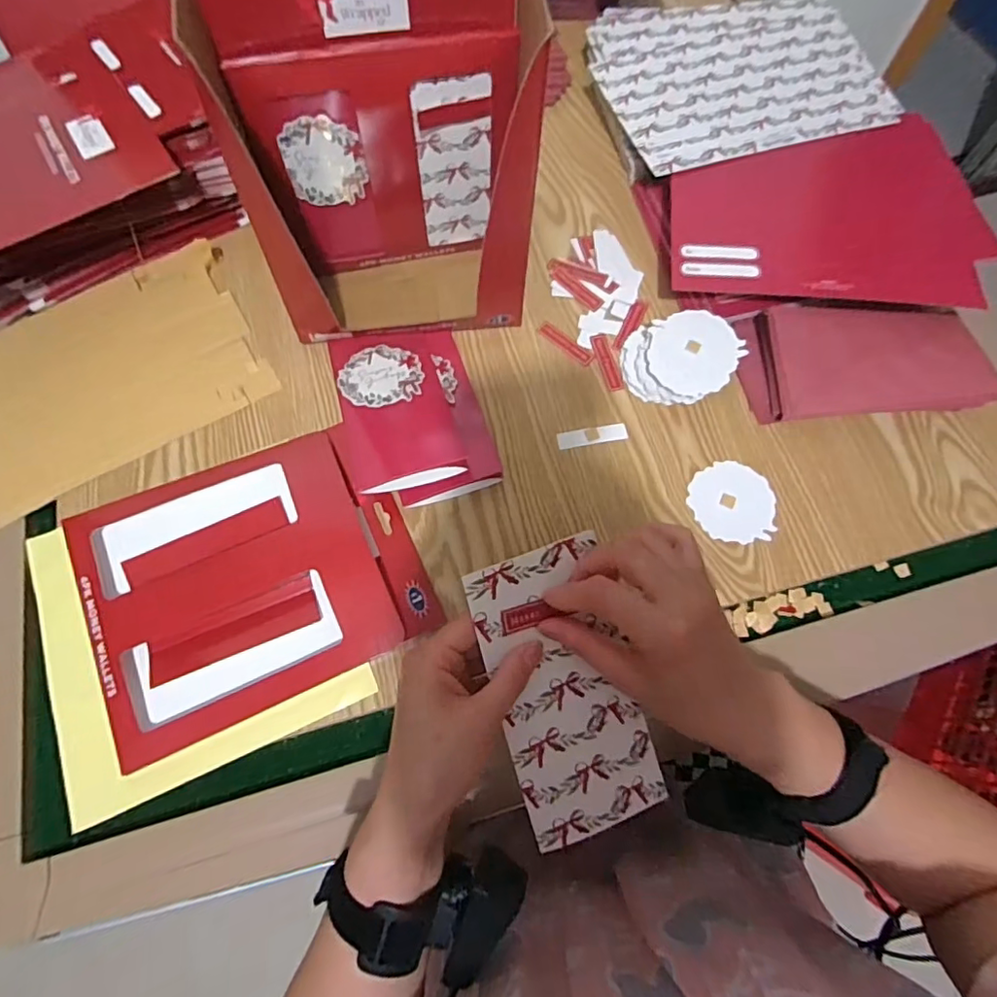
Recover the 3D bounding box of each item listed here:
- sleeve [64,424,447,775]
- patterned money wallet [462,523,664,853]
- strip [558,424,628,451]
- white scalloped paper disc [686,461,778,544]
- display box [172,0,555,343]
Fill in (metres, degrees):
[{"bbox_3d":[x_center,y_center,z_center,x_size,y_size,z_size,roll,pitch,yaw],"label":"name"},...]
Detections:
[{"bbox_3d":[-0.180,0.052,0.416,0.225,0.016,0.189,-23,70,-10],"label":"sleeve"},{"bbox_3d":[0.040,0.110,0.323,0.081,0.008,0.164,-17,94,-15],"label":"patterned money wallet"},{"bbox_3d":[0.079,-0.053,0.475,0.058,0.004,0.015,-10,81,-3],"label":"strip"},{"bbox_3d":[0.189,0.002,0.454,0.067,0.004,0.068,0,70,0],"label":"white scalloped paper disc"},{"bbox_3d":[-0.086,-0.289,0.436,0.199,0.238,0.227,-5,68,-3],"label":"display box"}]

